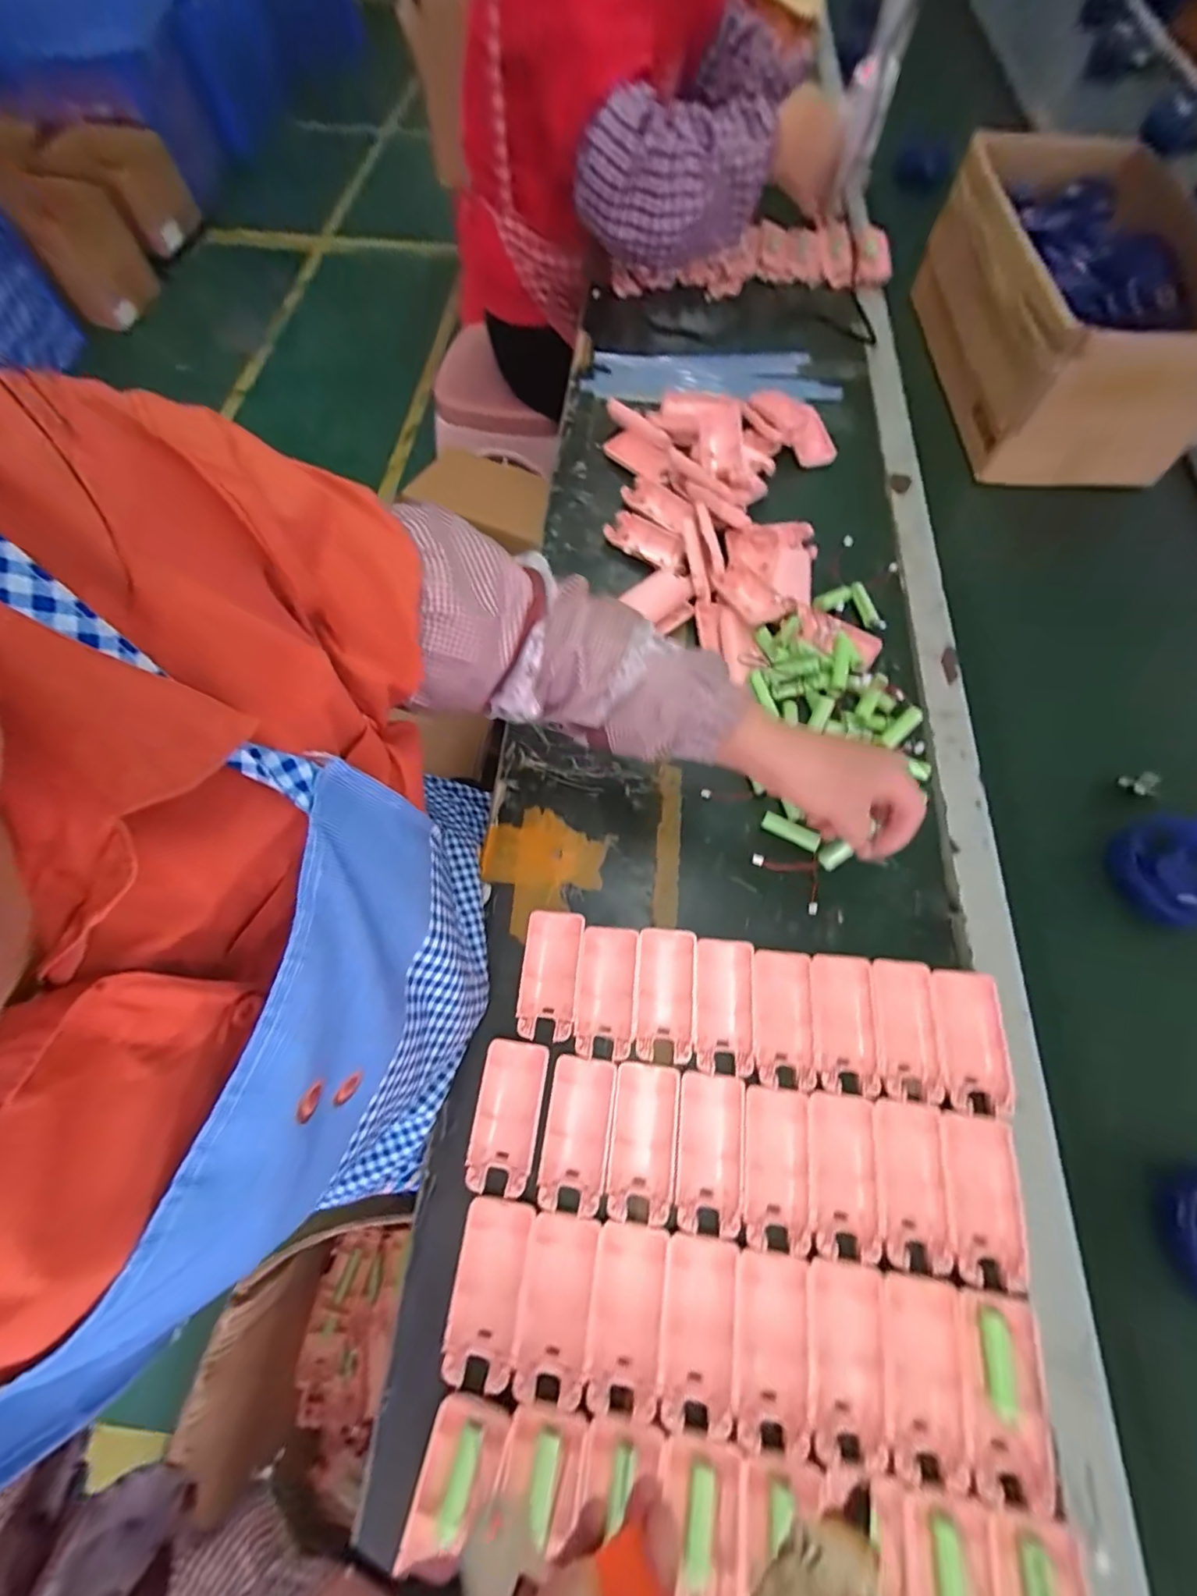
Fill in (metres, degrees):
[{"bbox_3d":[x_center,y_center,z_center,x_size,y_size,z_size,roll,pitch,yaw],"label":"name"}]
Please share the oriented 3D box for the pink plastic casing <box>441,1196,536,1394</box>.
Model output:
[{"bbox_3d":[-0.070,0.313,0.353,0.045,0.013,0.091,7,67,2],"label":"pink plastic casing"}]

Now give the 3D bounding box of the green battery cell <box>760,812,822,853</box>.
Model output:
[{"bbox_3d":[0.165,0.029,0.474,0.049,0.014,0.015,31,70,11],"label":"green battery cell"}]

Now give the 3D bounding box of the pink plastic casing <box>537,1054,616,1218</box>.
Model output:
[{"bbox_3d":[-0.015,0.231,0.383,0.044,0.009,0.091,7,67,2],"label":"pink plastic casing"}]

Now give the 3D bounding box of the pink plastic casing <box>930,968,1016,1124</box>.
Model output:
[{"bbox_3d":[0.275,0.178,0.403,0.043,0.015,0.096,3,67,0],"label":"pink plastic casing"}]

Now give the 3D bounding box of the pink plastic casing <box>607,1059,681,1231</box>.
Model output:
[{"bbox_3d":[0.031,0.239,0.388,0.044,0.027,0.091,7,67,2],"label":"pink plastic casing"}]

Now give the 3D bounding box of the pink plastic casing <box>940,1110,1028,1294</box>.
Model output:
[{"bbox_3d":[0.254,0.264,0.363,0.044,0.008,0.093,8,67,2],"label":"pink plastic casing"}]

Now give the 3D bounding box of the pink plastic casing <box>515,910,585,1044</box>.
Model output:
[{"bbox_3d":[-0.037,0.135,0.425,0.045,0.013,0.093,5,67,1],"label":"pink plastic casing"}]

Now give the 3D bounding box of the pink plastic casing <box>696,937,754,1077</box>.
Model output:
[{"bbox_3d":[0.096,0.156,0.416,0.044,0.008,0.092,5,66,1],"label":"pink plastic casing"}]

